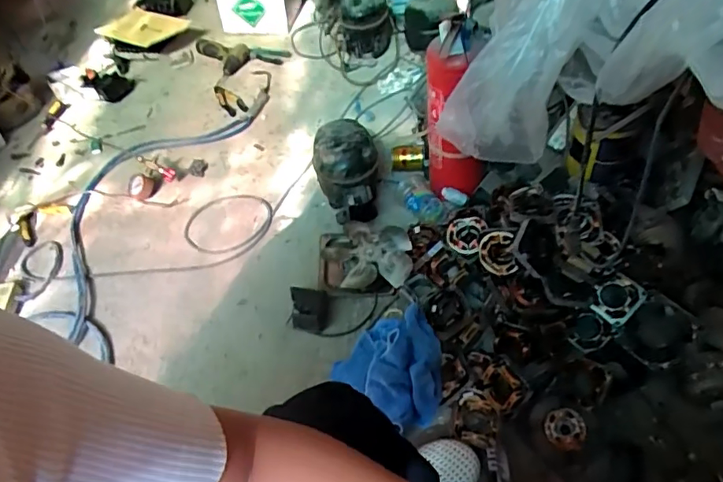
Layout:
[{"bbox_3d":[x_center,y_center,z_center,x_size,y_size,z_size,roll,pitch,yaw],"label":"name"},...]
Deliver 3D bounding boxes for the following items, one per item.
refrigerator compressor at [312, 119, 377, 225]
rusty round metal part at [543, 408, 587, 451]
[{"bbox_3d":[-0.033,-0.154,1.225,0.141,0.171,0.143,-8,47,-1],"label":"refrigerator compressor"},{"bbox_3d":[0.326,0.305,0.860,0.061,0.040,0.056,15,50,19],"label":"rusty round metal part"}]

